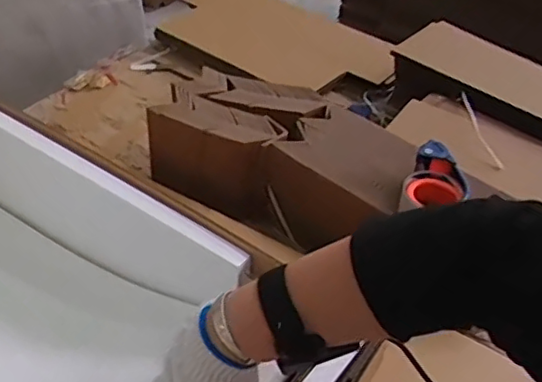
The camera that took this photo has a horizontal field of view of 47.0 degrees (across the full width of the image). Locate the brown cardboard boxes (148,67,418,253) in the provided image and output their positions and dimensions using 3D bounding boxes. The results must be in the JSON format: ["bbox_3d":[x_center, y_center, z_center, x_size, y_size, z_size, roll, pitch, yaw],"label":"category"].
[{"bbox_3d":[0.028,-0.056,1.103,0.442,0.157,0.249,25,45,21],"label":"brown cardboard boxes"}]

